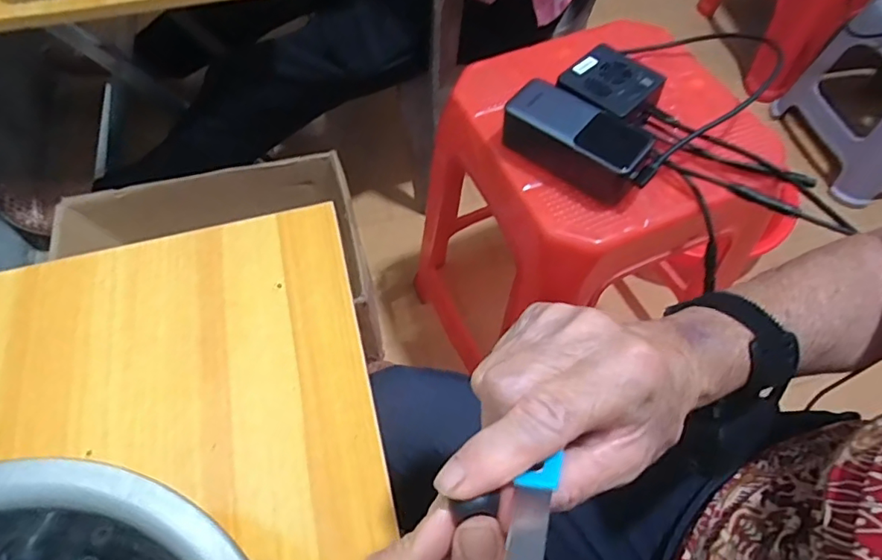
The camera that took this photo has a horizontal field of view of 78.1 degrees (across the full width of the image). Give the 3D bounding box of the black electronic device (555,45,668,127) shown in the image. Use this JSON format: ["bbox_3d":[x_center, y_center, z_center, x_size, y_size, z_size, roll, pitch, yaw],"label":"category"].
[{"bbox_3d":[0.164,-0.185,0.522,0.082,0.031,0.082,36,67,20],"label":"black electronic device"}]

